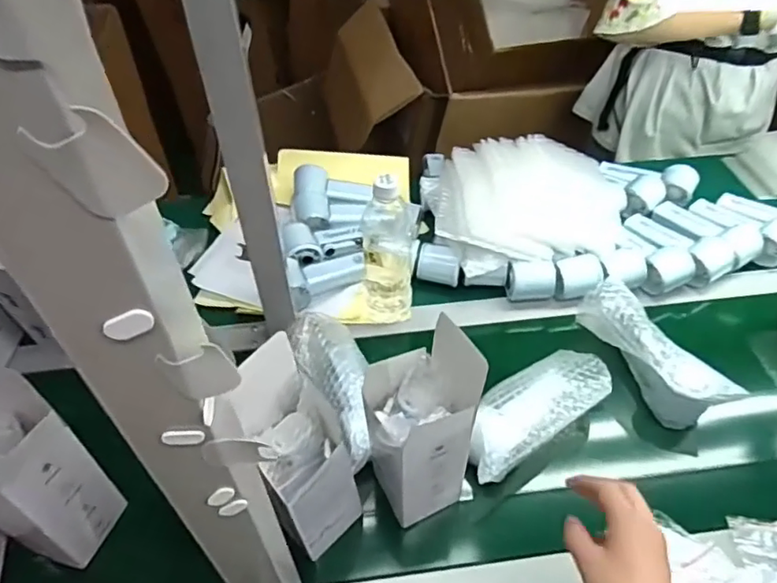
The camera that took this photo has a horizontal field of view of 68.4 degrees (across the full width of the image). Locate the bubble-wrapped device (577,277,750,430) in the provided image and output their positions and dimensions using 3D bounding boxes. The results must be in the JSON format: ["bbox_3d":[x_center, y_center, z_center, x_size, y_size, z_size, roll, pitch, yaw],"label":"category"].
[{"bbox_3d":[0.323,0.073,0.714,0.064,0.080,0.198,-23,52,-16],"label":"bubble-wrapped device"}]

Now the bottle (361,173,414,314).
[{"bbox_3d":[-0.002,-0.053,0.727,0.063,0.216,0.059,0,49,3],"label":"bottle"}]

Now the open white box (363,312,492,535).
[{"bbox_3d":[0.031,0.131,0.548,0.090,0.219,0.087,-18,50,-12],"label":"open white box"}]

